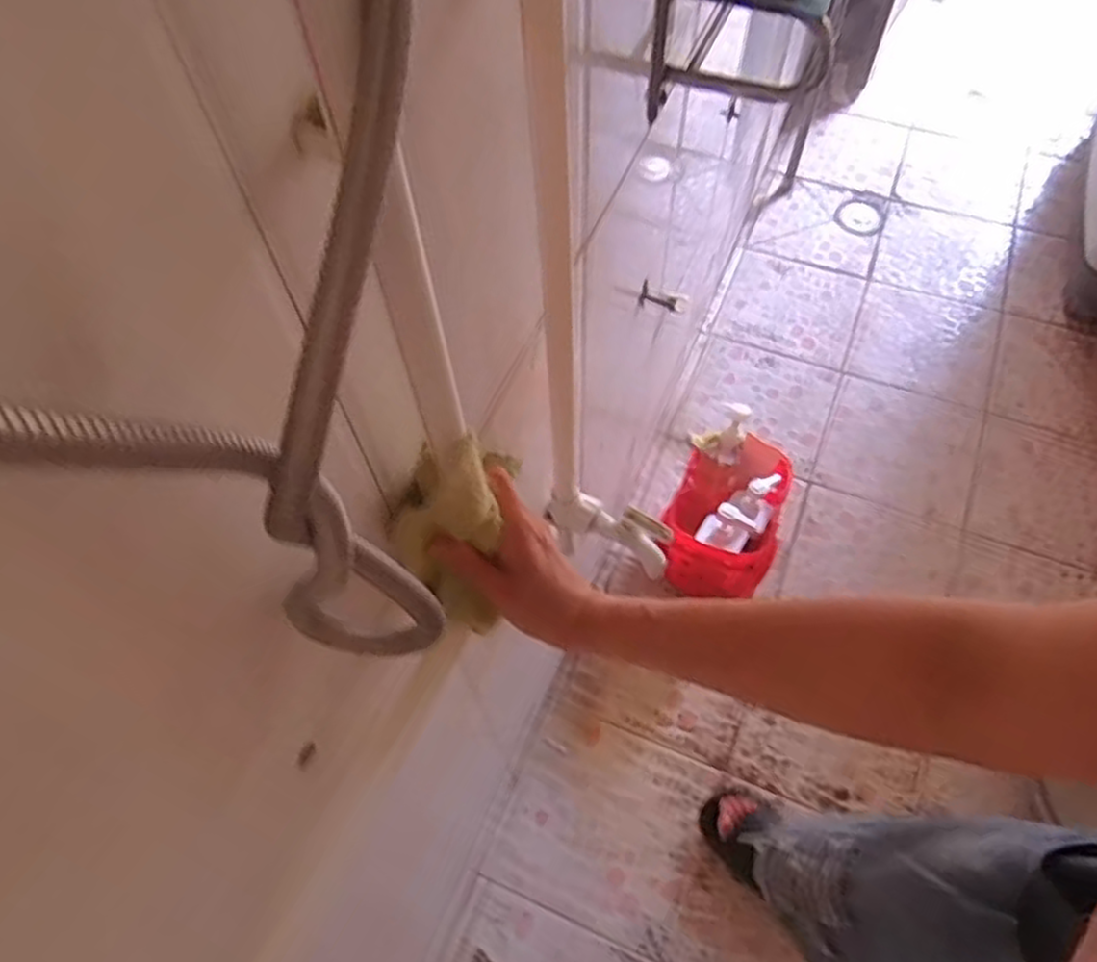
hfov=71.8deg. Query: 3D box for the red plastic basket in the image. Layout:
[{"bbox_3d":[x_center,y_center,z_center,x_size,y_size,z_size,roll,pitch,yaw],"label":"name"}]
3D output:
[{"bbox_3d":[0.304,0.062,1.328,0.190,0.169,0.245,13,61,11],"label":"red plastic basket"}]

